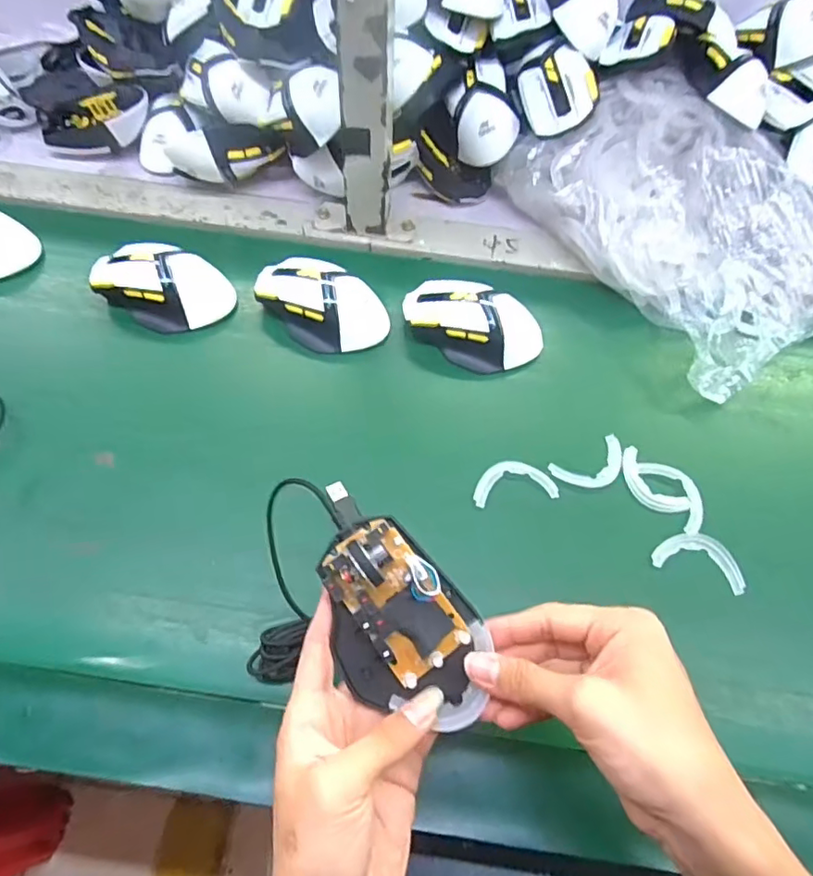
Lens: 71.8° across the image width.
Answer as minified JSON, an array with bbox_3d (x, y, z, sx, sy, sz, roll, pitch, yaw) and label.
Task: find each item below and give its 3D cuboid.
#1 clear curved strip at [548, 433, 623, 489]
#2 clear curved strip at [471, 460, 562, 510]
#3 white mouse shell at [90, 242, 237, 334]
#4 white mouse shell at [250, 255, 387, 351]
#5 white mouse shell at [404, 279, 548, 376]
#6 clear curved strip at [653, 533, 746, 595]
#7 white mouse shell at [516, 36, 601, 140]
[{"bbox_3d":[0.148,0.023,0.442,0.065,0.005,0.034,-24,65,-17],"label":"clear curved strip"},{"bbox_3d":[0.082,0.034,0.429,0.063,0.010,0.033,-6,61,-8],"label":"clear curved strip"},{"bbox_3d":[-0.215,-0.133,0.482,0.125,0.036,0.067,19,60,6],"label":"white mouse shell"},{"bbox_3d":[-0.077,-0.121,0.484,0.124,0.037,0.075,30,62,12],"label":"white mouse shell"},{"bbox_3d":[0.056,-0.098,0.481,0.118,0.036,0.062,22,61,8],"label":"white mouse shell"},{"bbox_3d":[0.213,0.087,0.406,0.063,0.005,0.033,19,60,6],"label":"clear curved strip"},{"bbox_3d":[0.139,-0.320,0.517,0.063,0.021,0.079,-23,84,25],"label":"white mouse shell"}]

